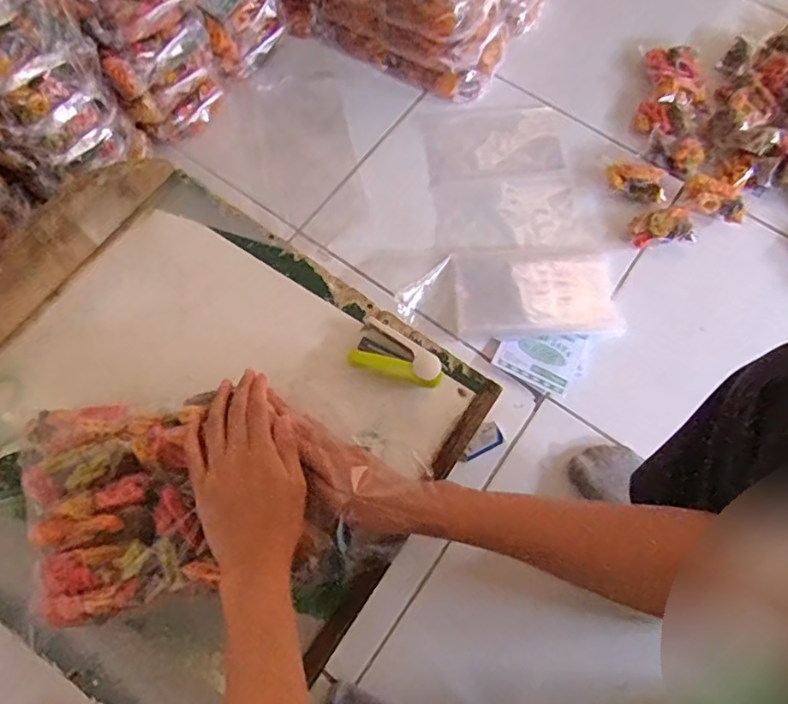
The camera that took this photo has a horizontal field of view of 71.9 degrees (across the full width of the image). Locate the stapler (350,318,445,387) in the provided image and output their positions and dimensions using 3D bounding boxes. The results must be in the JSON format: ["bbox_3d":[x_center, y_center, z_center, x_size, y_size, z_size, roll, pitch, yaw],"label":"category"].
[{"bbox_3d":[0.004,0.007,0.505,0.084,0.025,0.043,27,72,9],"label":"stapler"}]

